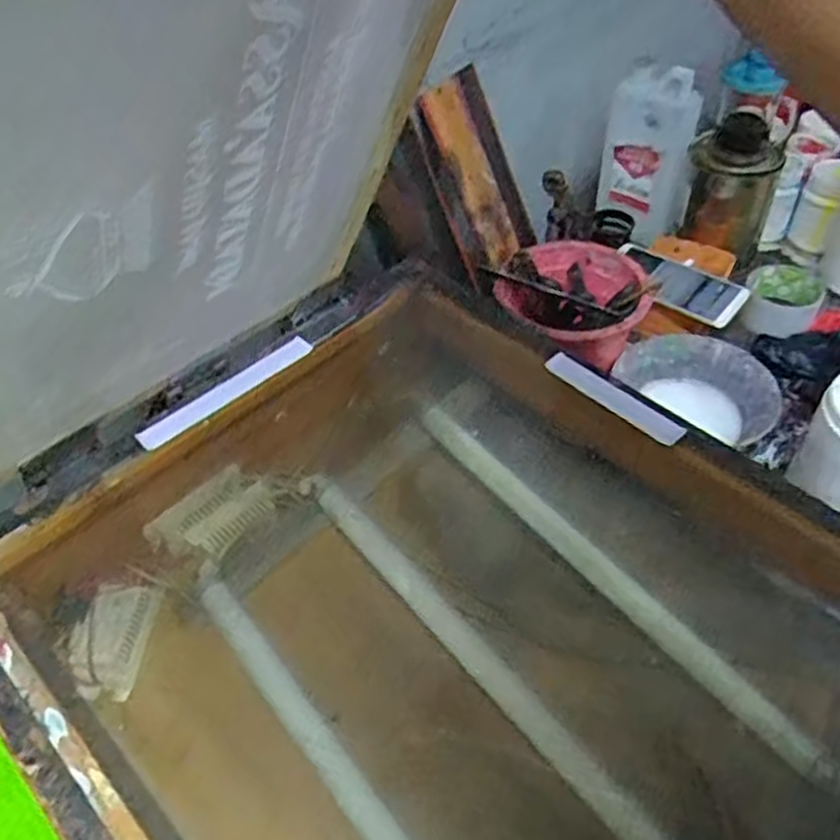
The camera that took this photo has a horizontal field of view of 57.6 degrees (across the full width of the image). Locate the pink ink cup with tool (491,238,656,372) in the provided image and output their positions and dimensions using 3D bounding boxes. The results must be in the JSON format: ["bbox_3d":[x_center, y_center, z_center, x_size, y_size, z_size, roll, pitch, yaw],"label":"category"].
[{"bbox_3d":[0.154,-0.120,0.779,0.146,0.075,0.145,-2,48,2],"label":"pink ink cup with tool"}]

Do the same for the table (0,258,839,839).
[{"bbox_3d":[0.028,0.179,0.559,0.491,0.167,0.590,-38,56,-26],"label":"table"}]

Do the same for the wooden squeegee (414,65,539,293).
[{"bbox_3d":[0.061,-0.272,0.852,0.113,0.208,0.032,-40,31,-27],"label":"wooden squeegee"}]

